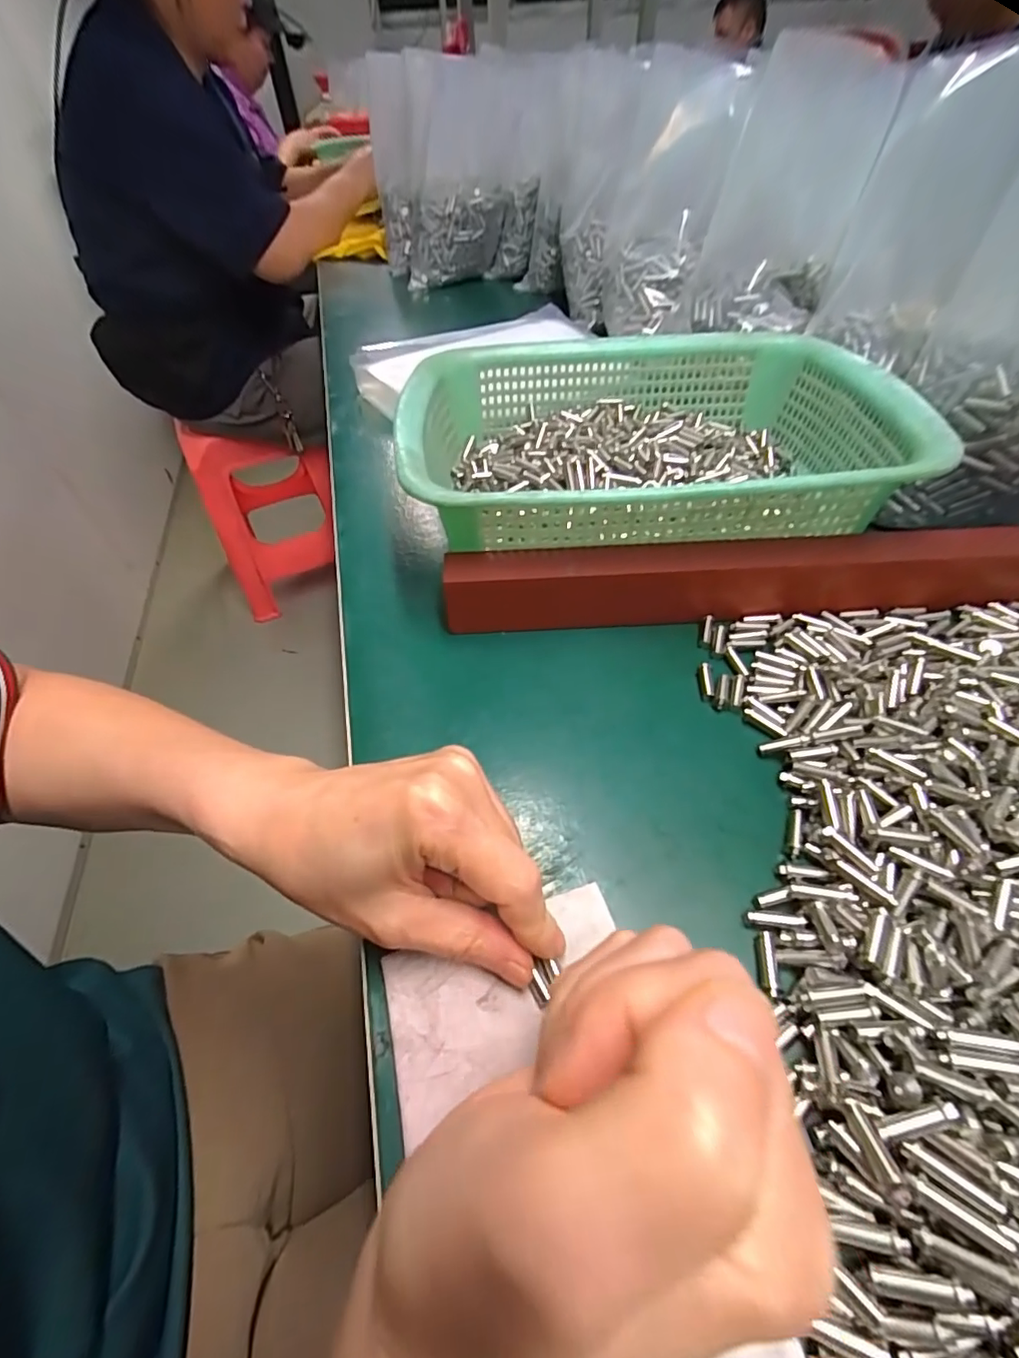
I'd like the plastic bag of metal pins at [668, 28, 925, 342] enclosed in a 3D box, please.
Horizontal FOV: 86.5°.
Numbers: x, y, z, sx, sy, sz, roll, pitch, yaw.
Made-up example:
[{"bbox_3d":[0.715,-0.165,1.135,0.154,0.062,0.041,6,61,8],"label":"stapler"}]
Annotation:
[{"bbox_3d":[0.200,-0.351,0.401,0.106,0.165,0.053,25,47,13],"label":"plastic bag of metal pins"}]

